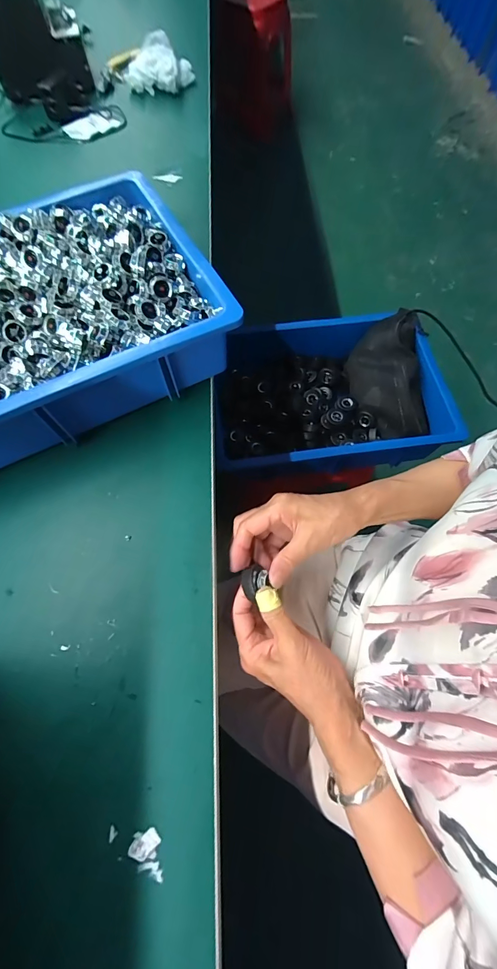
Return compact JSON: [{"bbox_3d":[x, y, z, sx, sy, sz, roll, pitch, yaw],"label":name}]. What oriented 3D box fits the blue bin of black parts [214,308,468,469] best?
[{"bbox_3d":[0.151,-0.178,0.690,0.423,0.114,0.299,-7,67,-4],"label":"blue bin of black parts"}]

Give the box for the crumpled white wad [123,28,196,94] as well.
[{"bbox_3d":[-0.185,-0.853,0.719,0.136,0.056,0.123,-10,67,-5],"label":"crumpled white wad"}]

